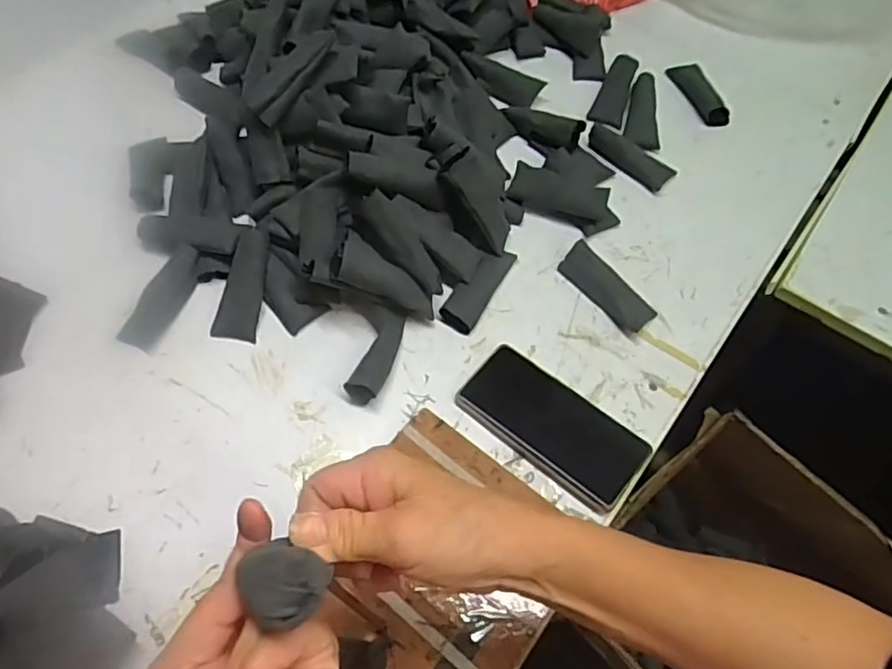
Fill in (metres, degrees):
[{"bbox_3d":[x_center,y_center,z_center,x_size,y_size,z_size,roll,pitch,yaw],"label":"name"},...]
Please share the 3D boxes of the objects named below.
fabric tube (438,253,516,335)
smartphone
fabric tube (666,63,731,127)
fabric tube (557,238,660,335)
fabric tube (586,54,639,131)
[{"bbox_3d":[0.032,-0.048,0.588,0.033,0.020,0.098,26,62,14],"label":"fabric tube"},{"bbox_3d":[0.091,0.075,0.516,0.159,0.008,0.075,36,65,19],"label":"smartphone"},{"bbox_3d":[0.303,-0.292,0.733,0.043,0.020,0.103,-8,59,-5],"label":"fabric tube"},{"bbox_3d":[0.159,-0.048,0.587,0.039,0.025,0.102,-33,65,-19],"label":"fabric tube"},{"bbox_3d":[0.203,-0.297,0.728,0.039,0.021,0.108,16,60,9],"label":"fabric tube"}]

